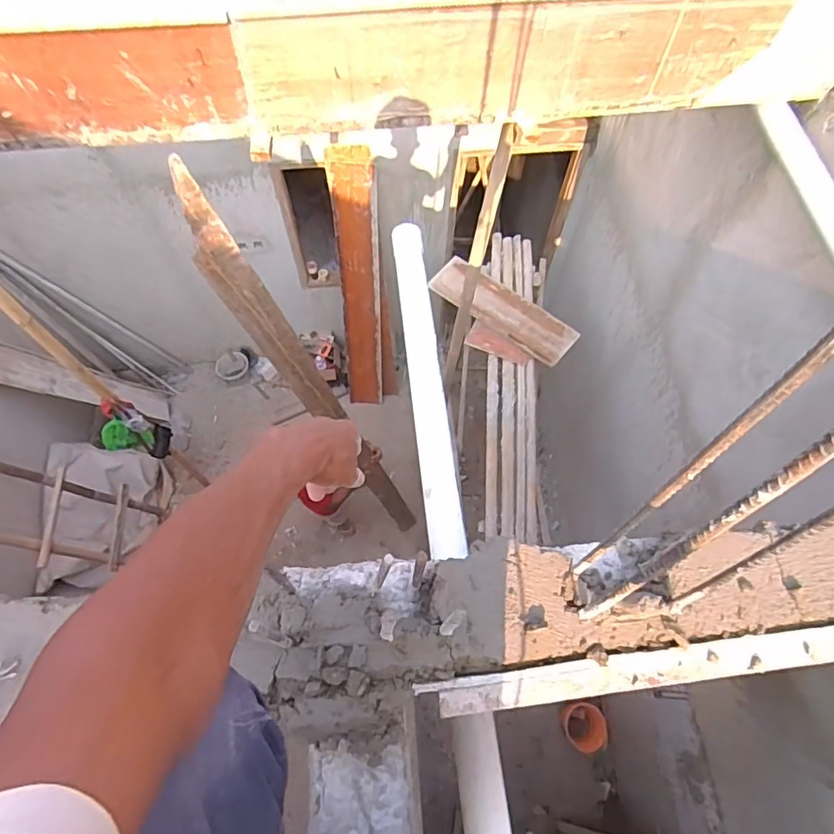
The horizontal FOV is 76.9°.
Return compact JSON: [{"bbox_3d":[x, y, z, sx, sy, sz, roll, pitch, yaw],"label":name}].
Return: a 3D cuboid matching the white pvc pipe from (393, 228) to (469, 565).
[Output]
[{"bbox_3d":[0.018,-0.101,1.211,0.079,0.058,0.881,-5,64,-2],"label":"white pvc pipe"}]

